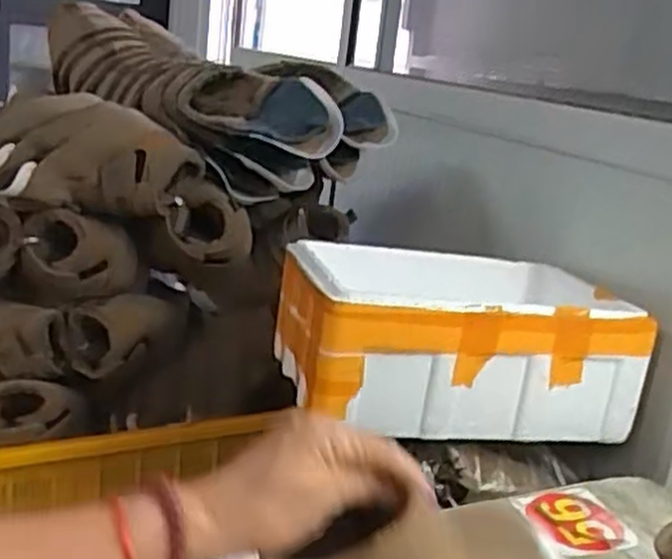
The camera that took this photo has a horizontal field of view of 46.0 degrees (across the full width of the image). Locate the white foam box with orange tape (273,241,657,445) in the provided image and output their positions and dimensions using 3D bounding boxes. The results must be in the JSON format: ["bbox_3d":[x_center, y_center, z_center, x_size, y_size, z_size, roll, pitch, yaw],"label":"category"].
[{"bbox_3d":[0.139,0.064,1.001,0.391,0.153,0.278,3,18,-14],"label":"white foam box with orange tape"}]

